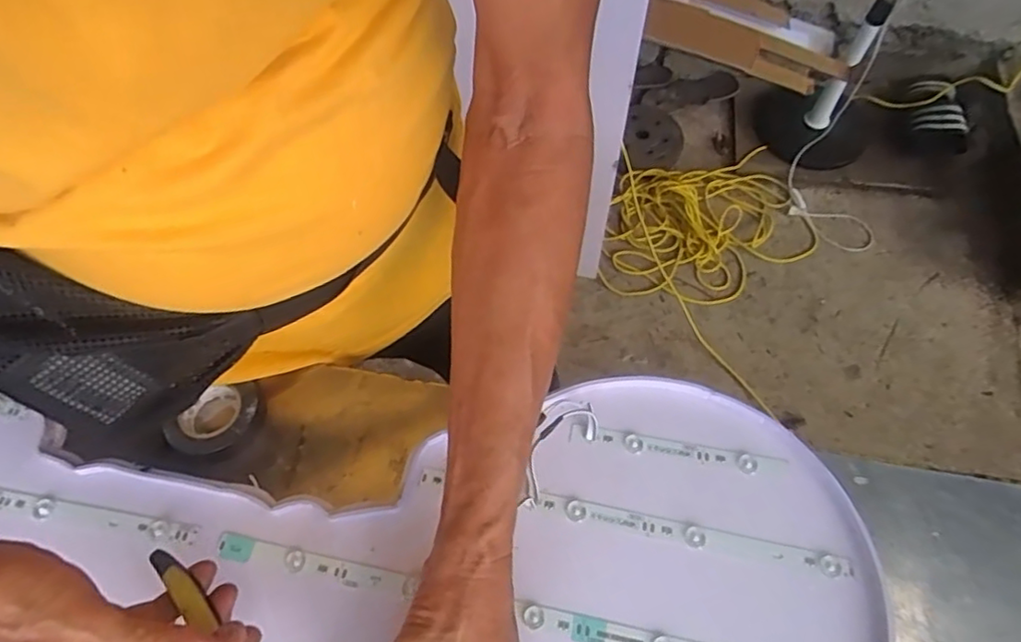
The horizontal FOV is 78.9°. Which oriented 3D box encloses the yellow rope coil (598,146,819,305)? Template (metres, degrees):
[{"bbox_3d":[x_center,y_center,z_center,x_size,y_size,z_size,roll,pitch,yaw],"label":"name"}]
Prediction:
[{"bbox_3d":[0.464,-0.230,1.496,0.526,0.055,0.403,-11,60,-6],"label":"yellow rope coil"}]

